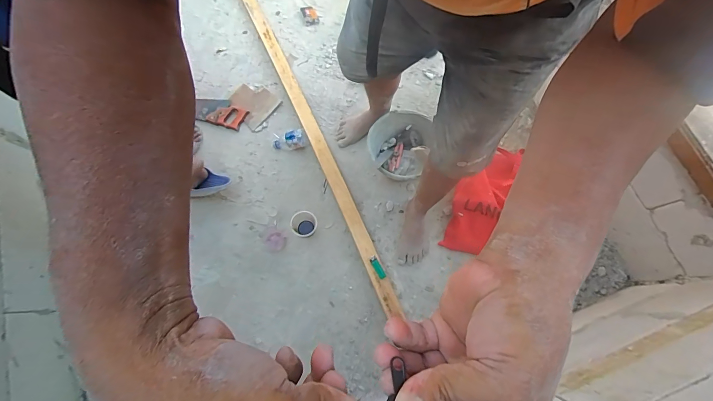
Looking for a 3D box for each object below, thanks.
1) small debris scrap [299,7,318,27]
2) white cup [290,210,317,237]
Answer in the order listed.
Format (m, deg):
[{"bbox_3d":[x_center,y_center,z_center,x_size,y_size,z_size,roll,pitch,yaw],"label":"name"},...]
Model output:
[{"bbox_3d":[-0.208,-0.822,1.481,0.065,0.021,0.096,-15,74,-4],"label":"small debris scrap"},{"bbox_3d":[-0.184,0.085,1.179,0.091,0.058,0.088,0,73,0],"label":"white cup"}]

